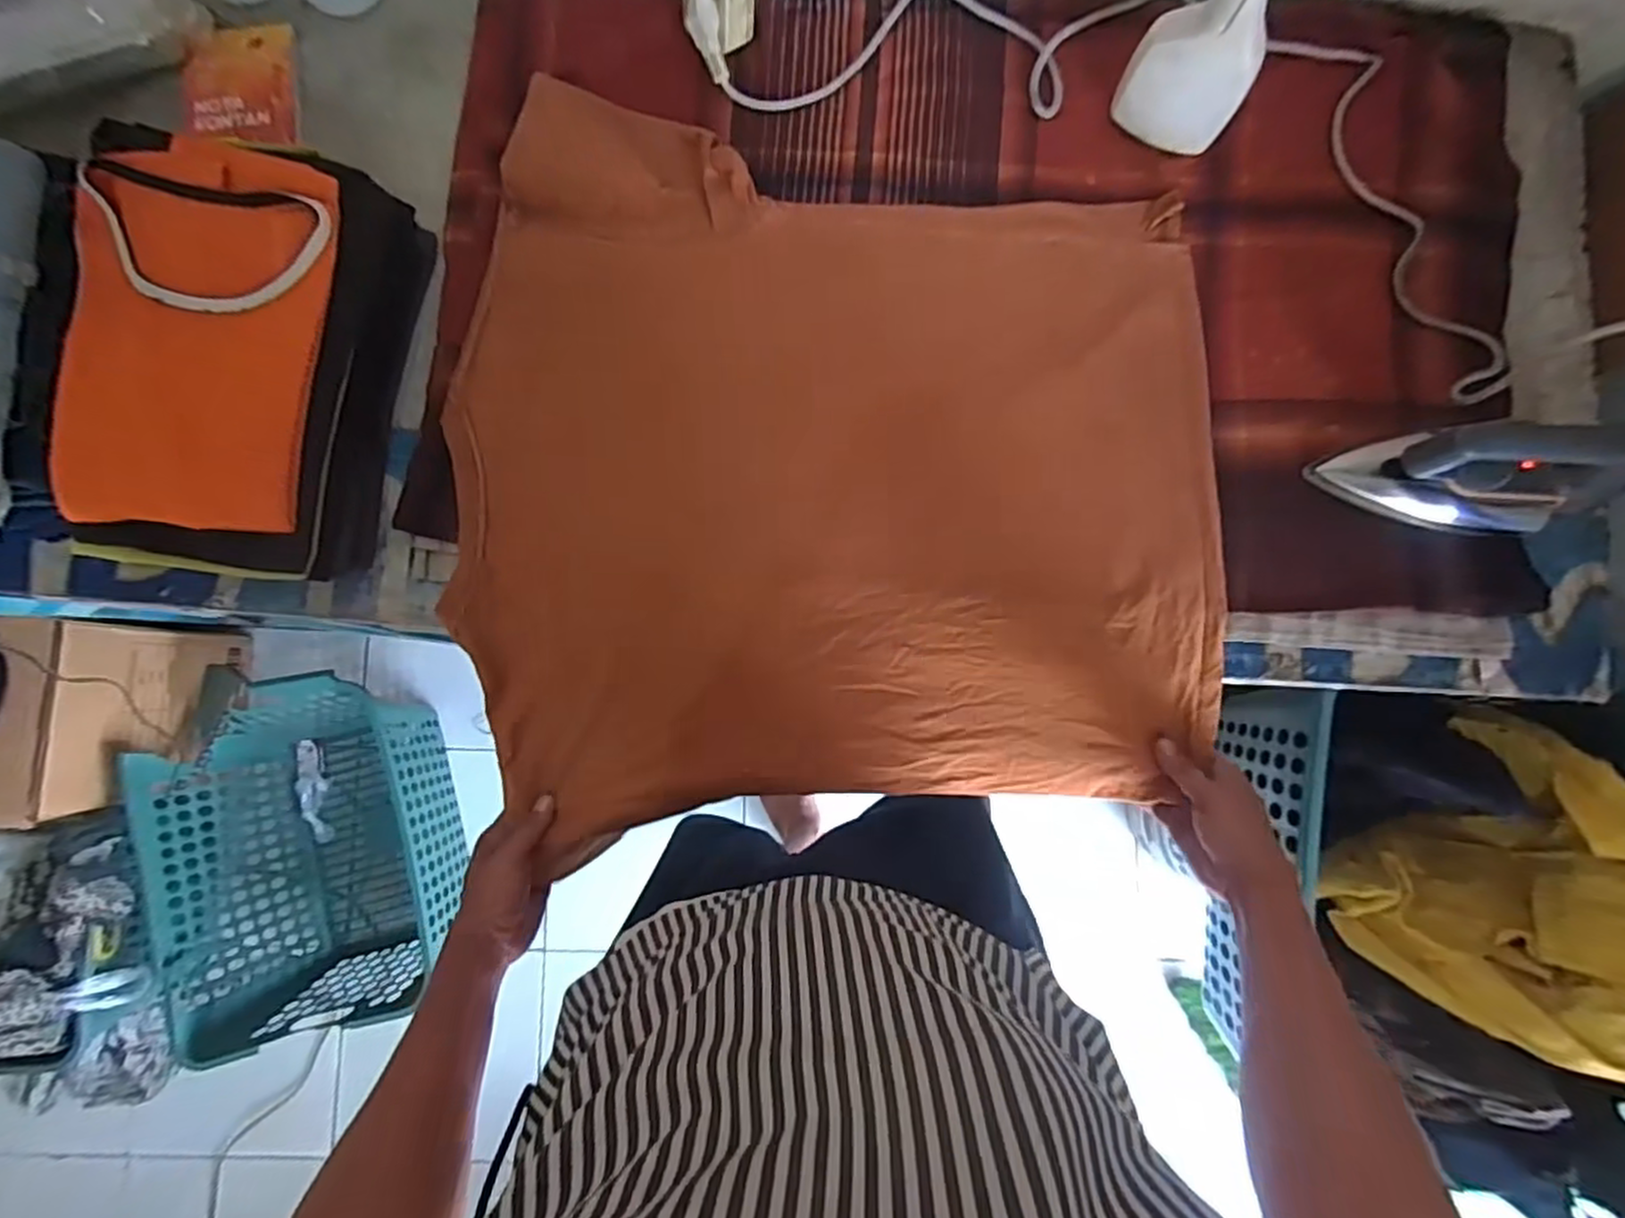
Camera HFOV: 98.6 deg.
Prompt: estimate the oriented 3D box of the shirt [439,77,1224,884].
[{"bbox_3d":[0.019,-0.128,0.634,0.655,0.042,0.610,-1,86,0],"label":"shirt"}]

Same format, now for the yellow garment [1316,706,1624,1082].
[{"bbox_3d":[0.761,0.293,0.761,0.210,0.256,0.321,36,85,4],"label":"yellow garment"}]

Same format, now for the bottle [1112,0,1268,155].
[{"bbox_3d":[0.336,-0.480,0.562,0.104,0.212,0.078,35,87,2],"label":"bottle"}]

